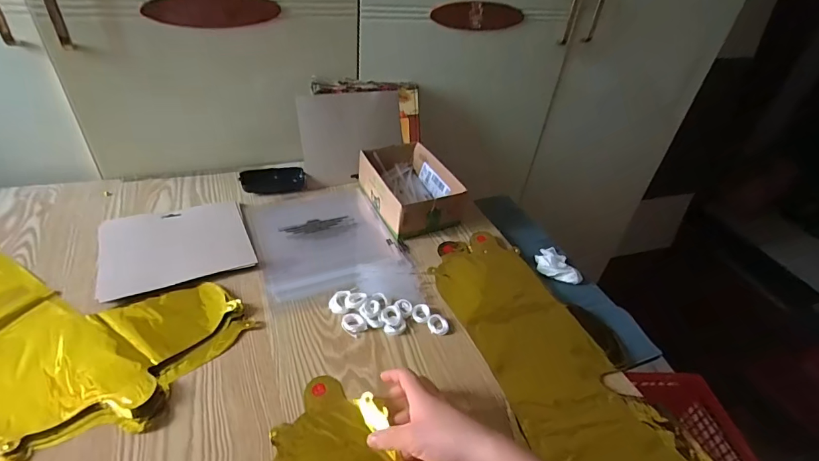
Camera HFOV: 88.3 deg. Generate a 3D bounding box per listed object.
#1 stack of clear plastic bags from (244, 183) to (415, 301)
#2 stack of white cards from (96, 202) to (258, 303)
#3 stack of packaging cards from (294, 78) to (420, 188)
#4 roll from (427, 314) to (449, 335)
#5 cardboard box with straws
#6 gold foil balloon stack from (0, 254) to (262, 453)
[{"bbox_3d":[-0.141,0.002,0.683,0.206,0.013,0.243,-13,43,-24],"label":"stack of clear plastic bags"},{"bbox_3d":[-0.334,0.019,0.608,0.190,0.007,0.152,-14,43,-25],"label":"stack of white cards"},{"bbox_3d":[-0.092,-0.190,0.798,0.230,0.178,0.055,-14,26,-27],"label":"stack of packaging cards"},{"bbox_3d":[0.037,0.122,0.547,0.027,0.008,0.026,4,38,-3],"label":"roll"},{"bbox_3d":[-0.002,-0.082,0.765,0.139,0.071,0.202,-14,43,-24],"label":"cardboard box with straws"},{"bbox_3d":[-0.436,0.096,0.506,0.419,0.013,0.233,20,40,15],"label":"gold foil balloon stack"}]

